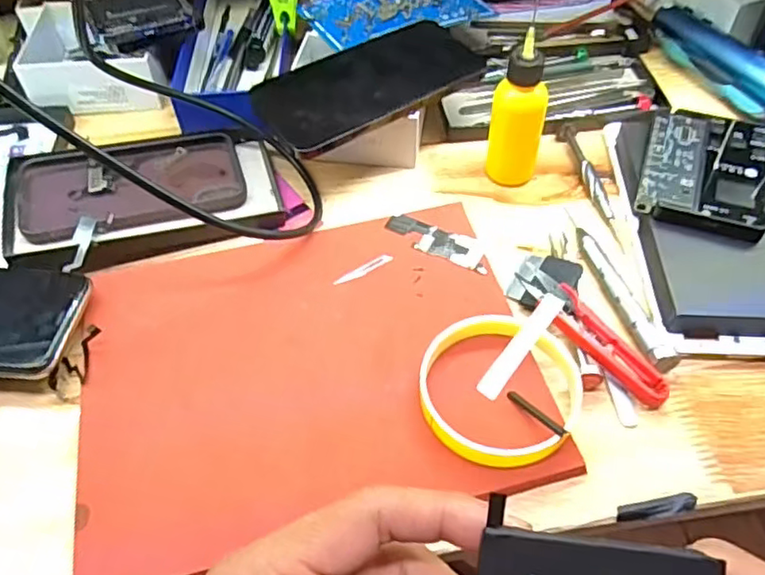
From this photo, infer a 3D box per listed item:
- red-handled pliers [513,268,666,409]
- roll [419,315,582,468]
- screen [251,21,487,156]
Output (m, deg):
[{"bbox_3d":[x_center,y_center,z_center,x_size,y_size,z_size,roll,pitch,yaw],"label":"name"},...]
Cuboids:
[{"bbox_3d":[0.115,0.027,0.352,0.024,0.016,0.103,-32,60,-19],"label":"red-handled pliers"},{"bbox_3d":[0.063,0.053,0.331,0.083,0.015,0.086,-1,55,1],"label":"roll"},{"bbox_3d":[-0.010,-0.144,0.432,0.152,0.011,0.077,-28,56,-20],"label":"screen"}]

